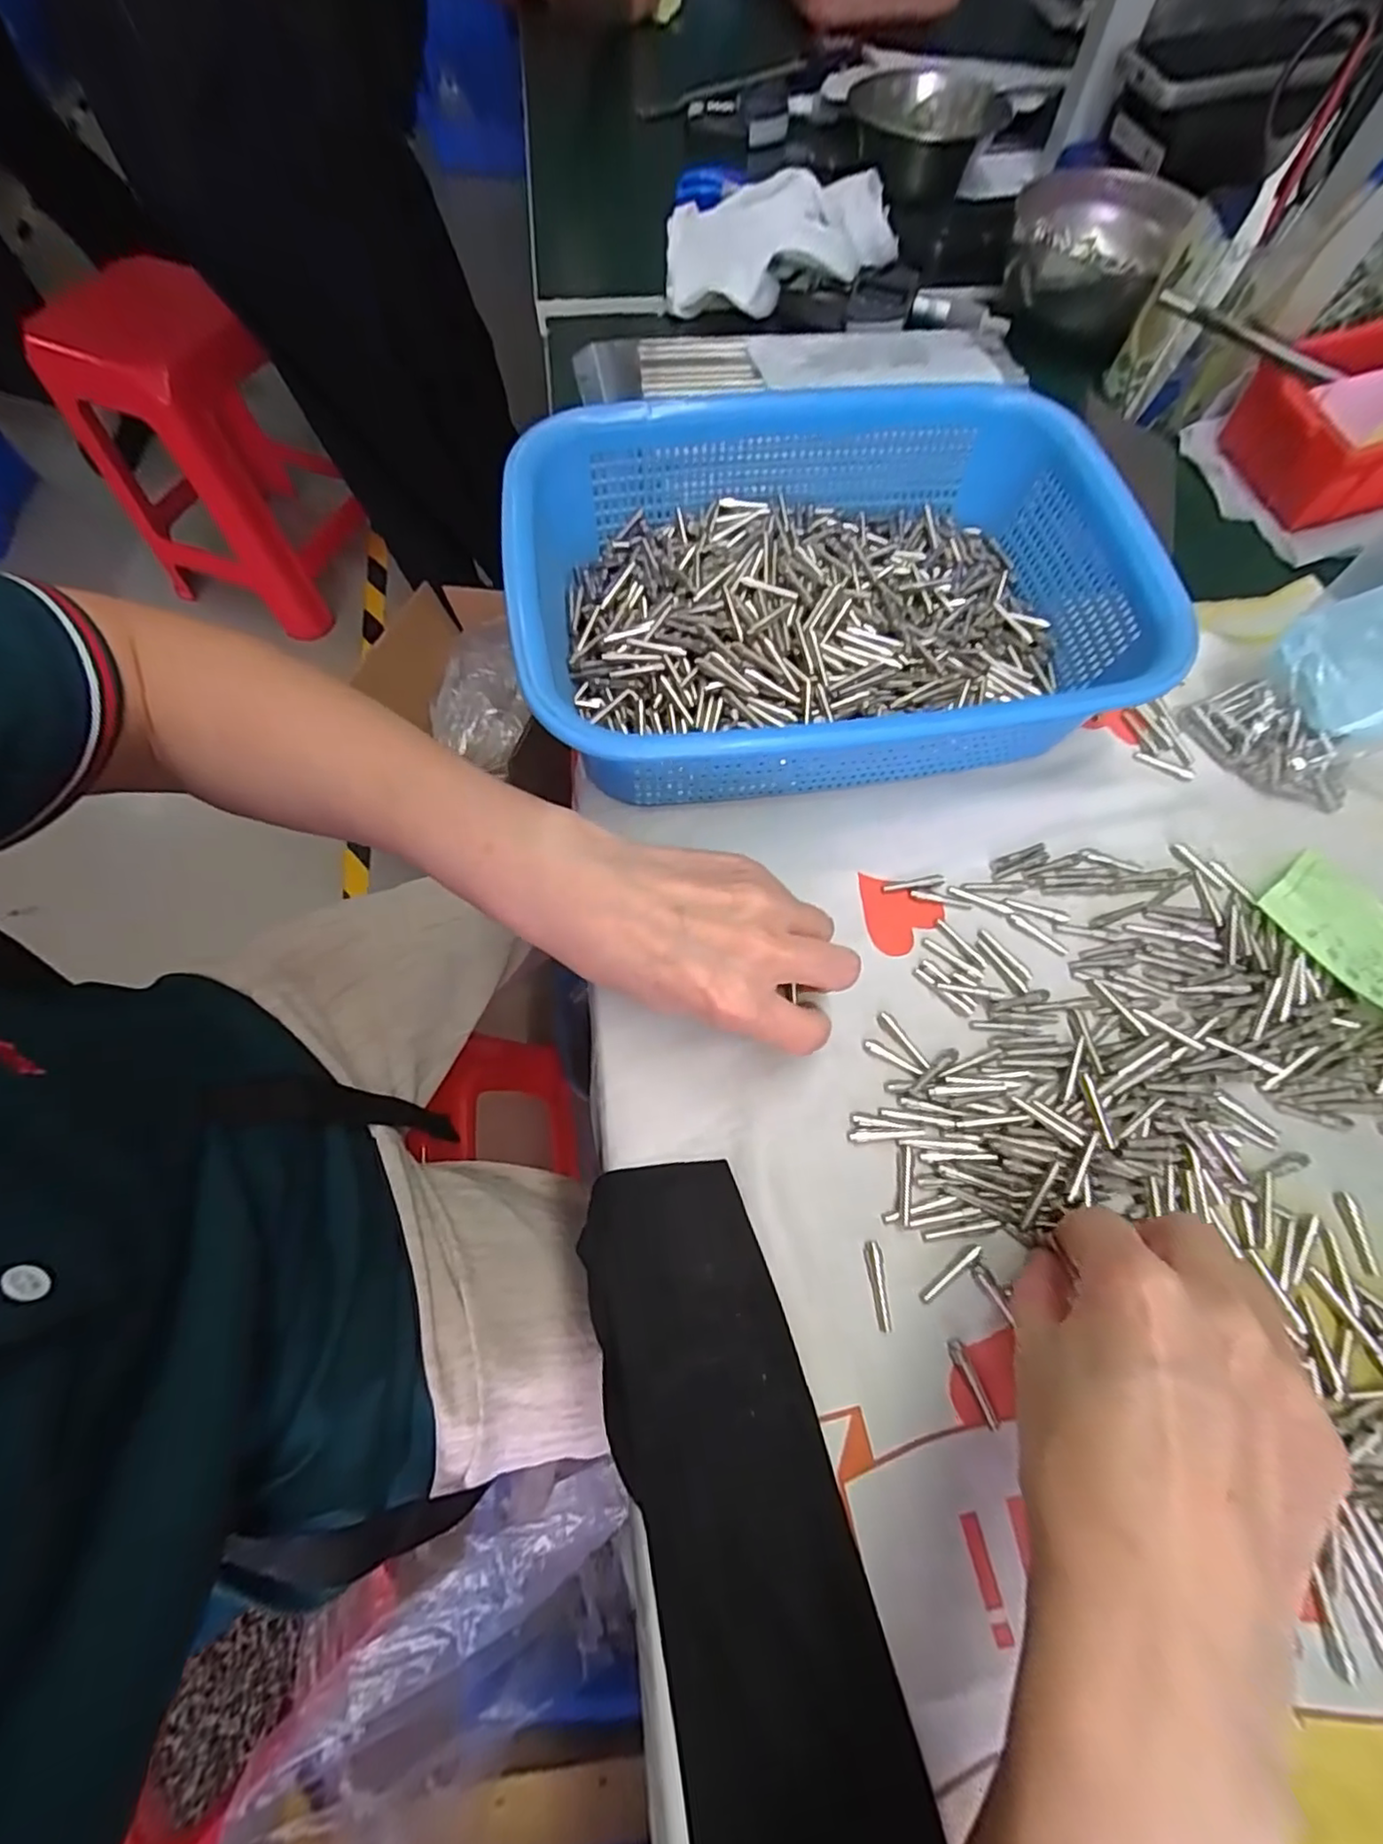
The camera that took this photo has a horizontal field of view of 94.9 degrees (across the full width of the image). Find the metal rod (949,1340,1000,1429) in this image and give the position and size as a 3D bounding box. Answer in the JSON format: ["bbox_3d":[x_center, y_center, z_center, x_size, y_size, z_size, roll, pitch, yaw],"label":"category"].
[{"bbox_3d":[0.100,0.164,0.225,0.006,0.004,0.028,-19,70,-8],"label":"metal rod"}]

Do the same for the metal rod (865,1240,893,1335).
[{"bbox_3d":[0.070,0.136,0.236,0.006,0.004,0.029,-4,69,-2],"label":"metal rod"}]

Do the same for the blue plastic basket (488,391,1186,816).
[{"bbox_3d":[0.063,-0.159,0.312,0.282,0.071,0.206,-7,69,-4],"label":"blue plastic basket"}]

